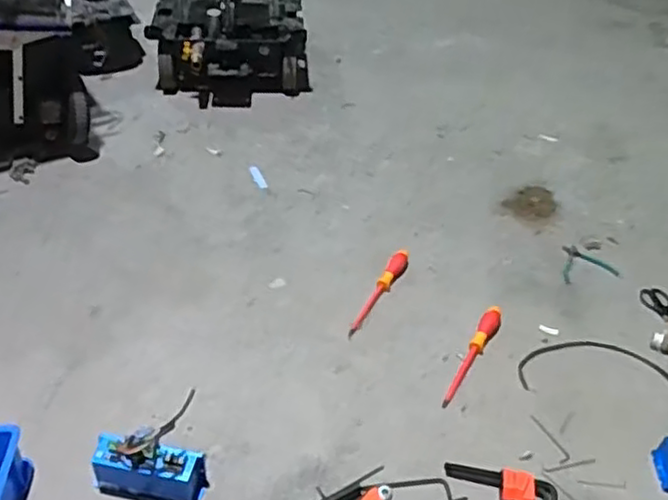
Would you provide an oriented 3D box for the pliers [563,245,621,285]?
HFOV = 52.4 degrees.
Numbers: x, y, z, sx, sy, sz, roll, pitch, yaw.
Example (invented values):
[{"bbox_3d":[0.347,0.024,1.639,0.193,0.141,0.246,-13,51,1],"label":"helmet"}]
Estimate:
[{"bbox_3d":[0.520,0.027,1.428,0.113,0.011,0.109,-8,43,-10],"label":"pliers"}]

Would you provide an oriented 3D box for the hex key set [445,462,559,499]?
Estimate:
[{"bbox_3d":[0.258,0.356,1.040,0.171,0.019,0.056,14,44,14],"label":"hex key set"}]

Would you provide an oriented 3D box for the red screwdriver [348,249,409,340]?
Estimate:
[{"bbox_3d":[0.088,0.081,1.327,0.034,0.026,0.244,21,46,20],"label":"red screwdriver"}]

